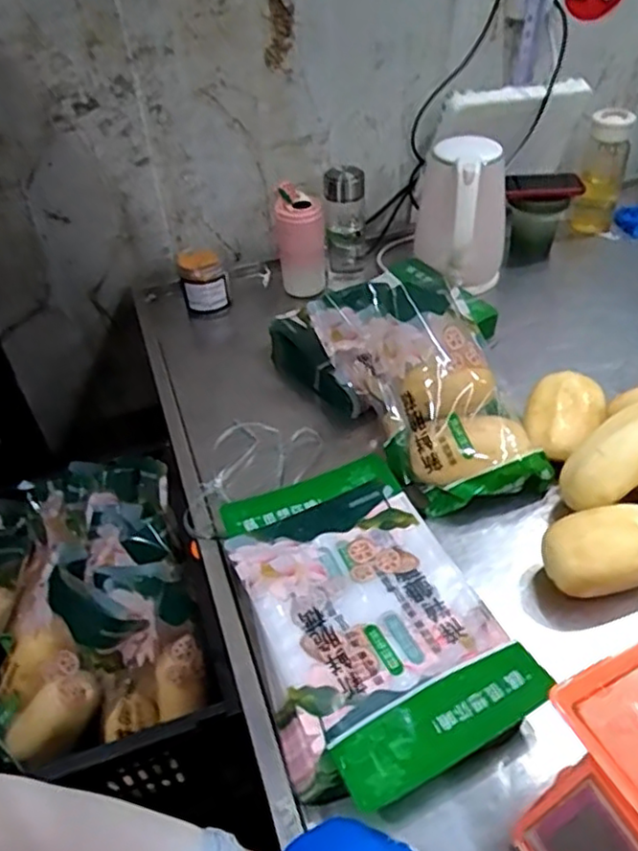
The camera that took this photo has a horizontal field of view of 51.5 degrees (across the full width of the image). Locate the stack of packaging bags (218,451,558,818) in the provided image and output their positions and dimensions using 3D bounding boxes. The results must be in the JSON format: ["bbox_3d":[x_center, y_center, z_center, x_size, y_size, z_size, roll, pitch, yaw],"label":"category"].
[{"bbox_3d":[0.037,0.186,0.658,0.220,0.051,0.331,-18,44,-17],"label":"stack of packaging bags"}]

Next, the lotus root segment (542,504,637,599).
[{"bbox_3d":[0.297,0.133,0.679,0.138,0.076,0.068,-9,42,-7],"label":"lotus root segment"}]

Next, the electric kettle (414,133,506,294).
[{"bbox_3d":[0.228,-0.324,1.046,0.143,0.214,0.168,5,43,8],"label":"electric kettle"}]

